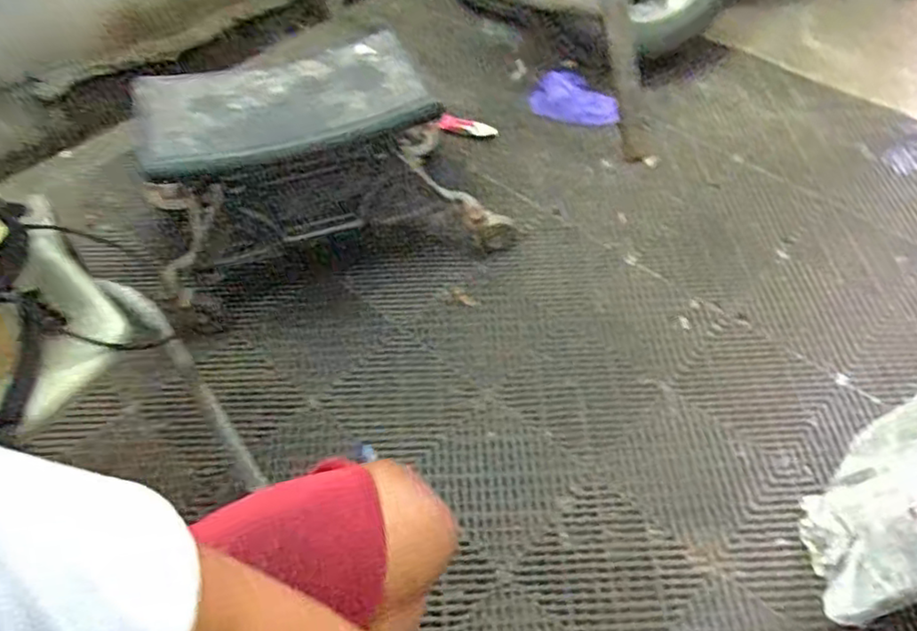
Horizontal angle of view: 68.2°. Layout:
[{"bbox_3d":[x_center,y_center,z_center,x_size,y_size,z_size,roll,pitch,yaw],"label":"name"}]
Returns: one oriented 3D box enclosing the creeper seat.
[{"bbox_3d":[-0.222,-0.236,1.152,0.599,0.300,0.308,-12,53,-11],"label":"creeper seat"}]

